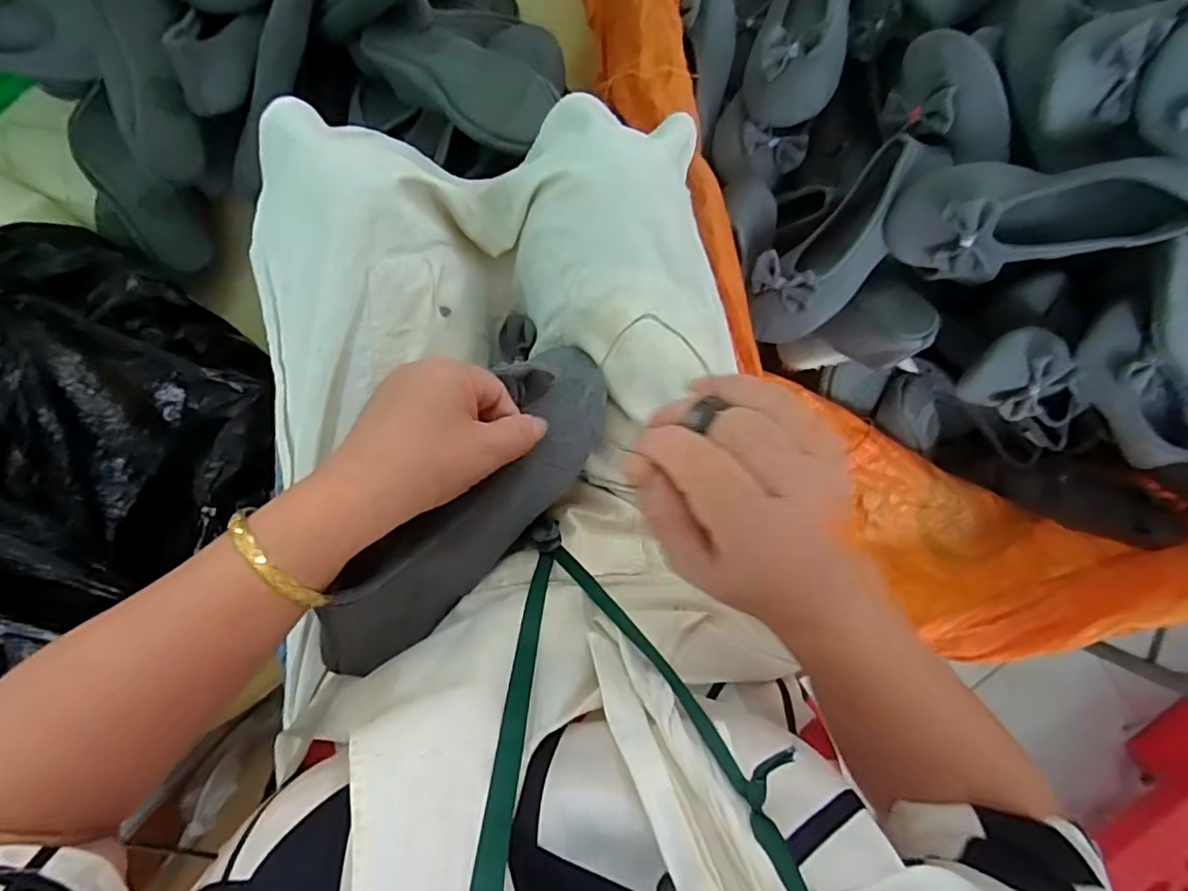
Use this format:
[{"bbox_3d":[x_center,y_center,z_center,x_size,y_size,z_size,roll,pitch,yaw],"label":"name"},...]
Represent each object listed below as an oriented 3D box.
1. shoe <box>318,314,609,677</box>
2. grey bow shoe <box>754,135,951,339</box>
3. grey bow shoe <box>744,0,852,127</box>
[{"bbox_3d":[-0.072,0.030,0.357,0.087,0.051,0.235,38,72,-8],"label":"shoe"},{"bbox_3d":[0.246,-0.207,0.607,0.098,0.057,0.234,35,108,-8],"label":"grey bow shoe"},{"bbox_3d":[0.223,-0.451,0.628,0.086,0.078,0.228,12,92,-7],"label":"grey bow shoe"}]

